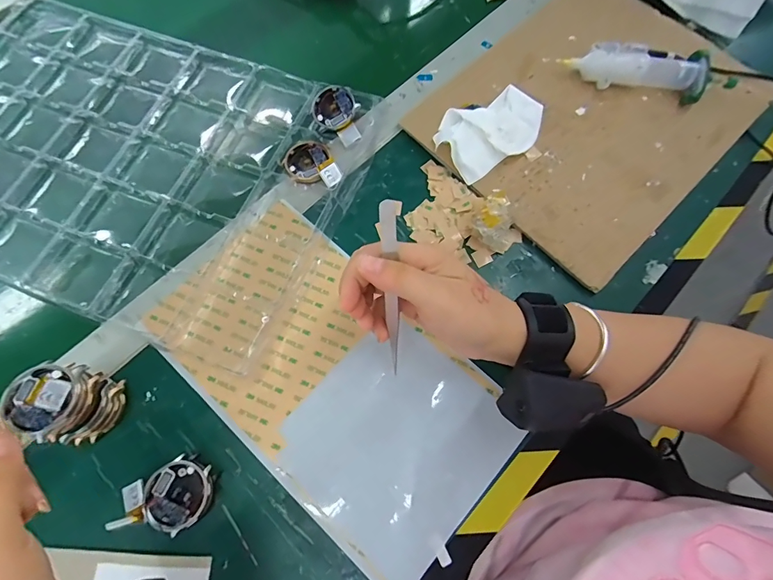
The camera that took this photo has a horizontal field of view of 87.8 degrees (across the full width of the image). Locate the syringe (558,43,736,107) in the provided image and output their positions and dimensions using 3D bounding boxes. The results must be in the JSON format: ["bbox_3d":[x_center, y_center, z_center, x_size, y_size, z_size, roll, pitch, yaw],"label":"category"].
[{"bbox_3d":[0.268,-0.224,0.409,0.166,0.036,0.044,12,70,3],"label":"syringe"}]

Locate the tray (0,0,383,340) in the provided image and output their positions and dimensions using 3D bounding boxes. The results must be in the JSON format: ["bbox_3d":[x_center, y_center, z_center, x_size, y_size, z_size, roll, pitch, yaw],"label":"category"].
[{"bbox_3d":[-0.260,-0.135,0.393,0.436,0.018,0.295,21,71,7],"label":"tray"}]

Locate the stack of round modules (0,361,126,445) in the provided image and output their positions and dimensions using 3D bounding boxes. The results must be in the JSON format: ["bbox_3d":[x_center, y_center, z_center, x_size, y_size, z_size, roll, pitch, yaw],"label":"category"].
[{"bbox_3d":[-0.227,0.083,0.290,0.041,0.064,0.049,-4,70,-2],"label":"stack of round modules"}]

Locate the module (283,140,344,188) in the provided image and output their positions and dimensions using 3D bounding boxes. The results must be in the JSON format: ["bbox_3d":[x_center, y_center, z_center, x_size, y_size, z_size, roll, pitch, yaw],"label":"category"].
[{"bbox_3d":[-0.073,-0.123,0.385,0.045,0.015,0.062,-26,72,-10],"label":"module"}]

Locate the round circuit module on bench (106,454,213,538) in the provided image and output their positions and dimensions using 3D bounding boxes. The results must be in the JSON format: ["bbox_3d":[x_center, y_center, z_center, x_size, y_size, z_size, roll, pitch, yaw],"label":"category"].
[{"bbox_3d":[-0.159,0.152,0.292,0.066,0.018,0.046,-27,72,-11],"label":"round circuit module on bench"}]

